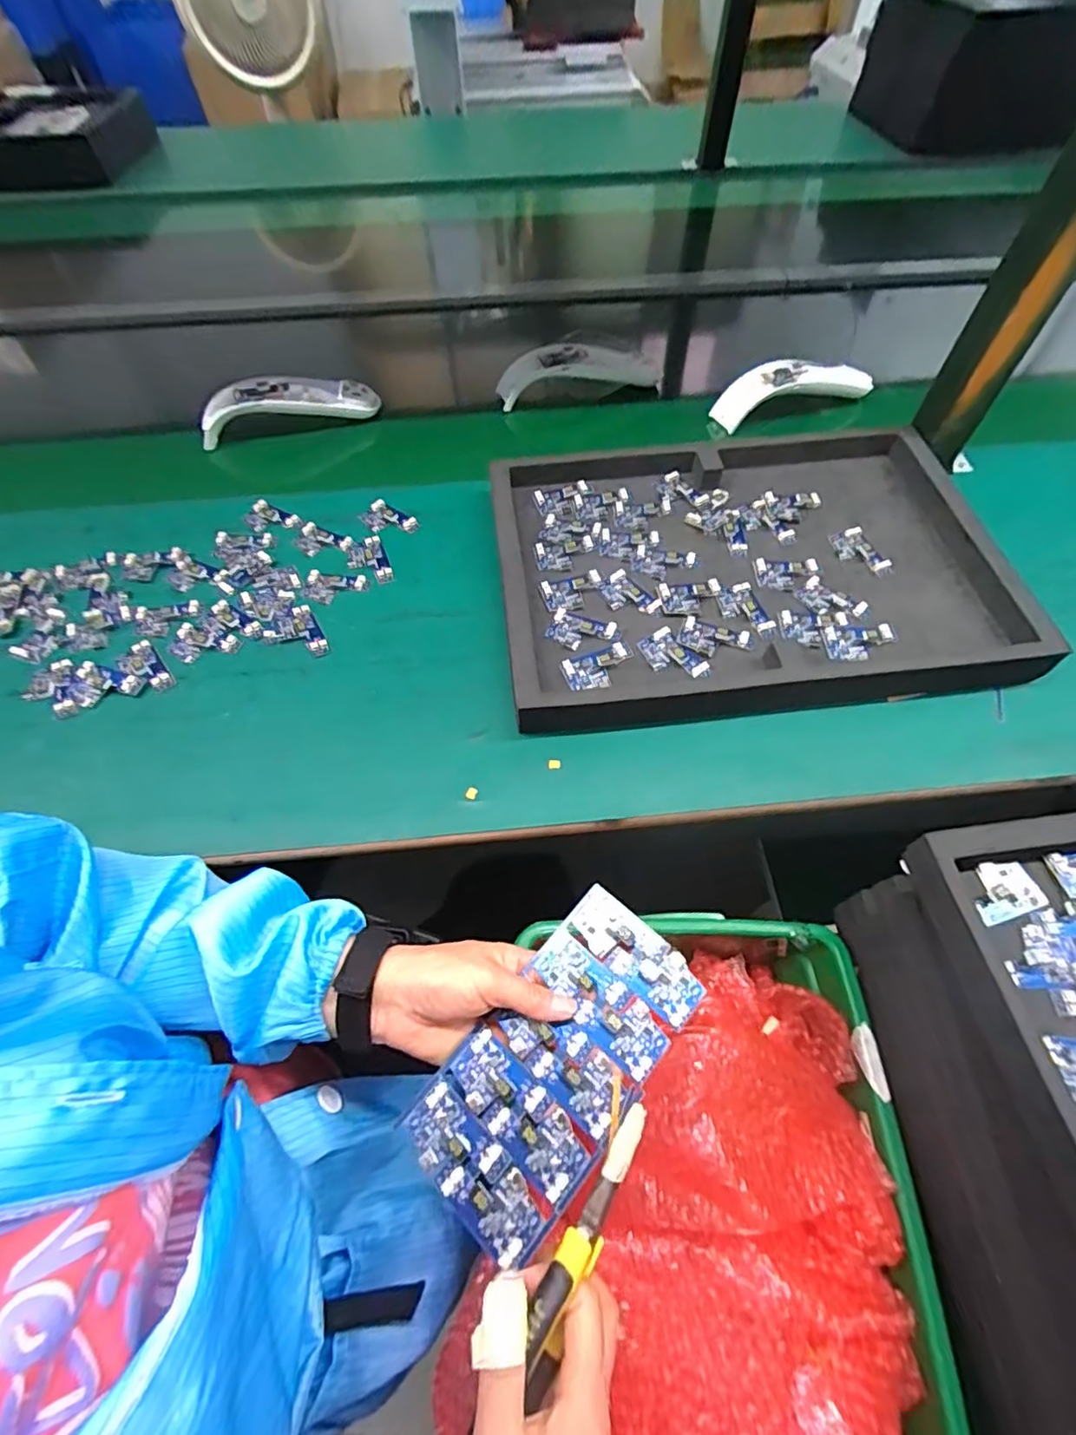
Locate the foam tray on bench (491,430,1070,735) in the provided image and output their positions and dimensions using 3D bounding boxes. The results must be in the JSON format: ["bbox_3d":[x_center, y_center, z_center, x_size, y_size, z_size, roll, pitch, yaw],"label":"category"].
[{"bbox_3d":[0.186,-0.134,0.524,0.423,0.043,0.284,-6,60,-3],"label":"foam tray on bench"}]

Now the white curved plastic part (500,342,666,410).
[{"bbox_3d":[0.050,-0.408,0.694,0.191,0.051,0.049,-15,61,-8],"label":"white curved plastic part"}]

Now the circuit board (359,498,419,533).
[{"bbox_3d":[-0.149,-0.195,0.584,0.050,0.011,0.039,33,65,18],"label":"circuit board"}]

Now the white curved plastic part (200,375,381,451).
[{"bbox_3d":[-0.282,-0.348,0.661,0.196,0.049,0.045,-12,60,-6],"label":"white curved plastic part"}]

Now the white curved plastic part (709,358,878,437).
[{"bbox_3d":[0.290,-0.375,0.672,0.179,0.045,0.043,-16,61,-9],"label":"white curved plastic part"}]

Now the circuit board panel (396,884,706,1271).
[{"bbox_3d":[0.013,0.208,0.362,0.096,0.013,0.187,36,69,20],"label":"circuit board panel"}]

